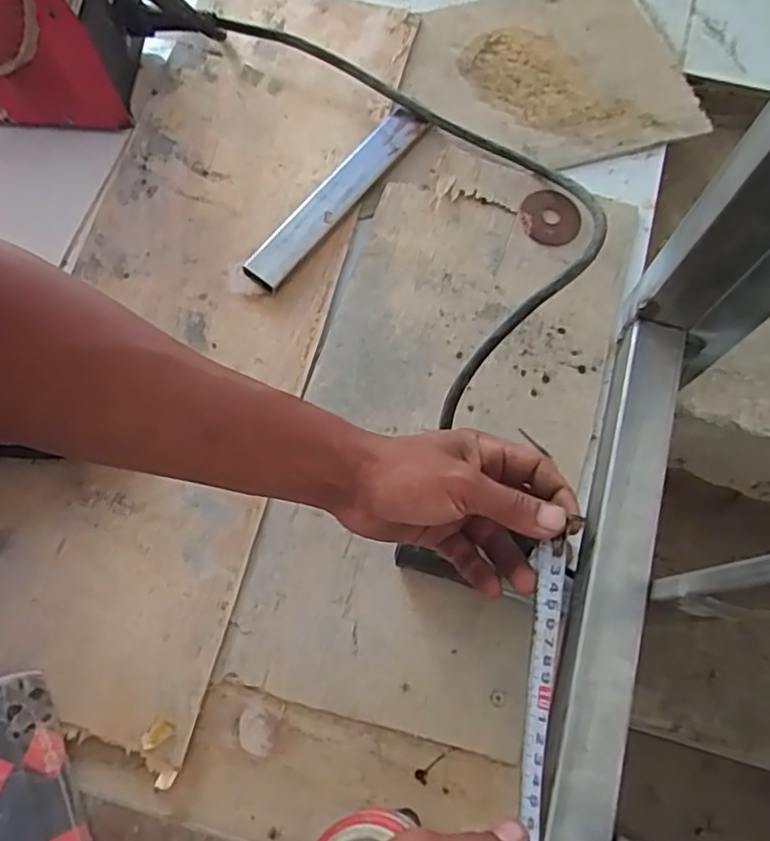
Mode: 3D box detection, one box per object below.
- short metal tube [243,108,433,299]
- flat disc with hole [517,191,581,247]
[{"bbox_3d":[-0.041,-0.197,0.568,0.031,0.025,0.220,37,74,13],"label":"short metal tube"},{"bbox_3d":[0.147,-0.180,0.567,0.054,0.011,0.049,19,71,8],"label":"flat disc with hole"}]

